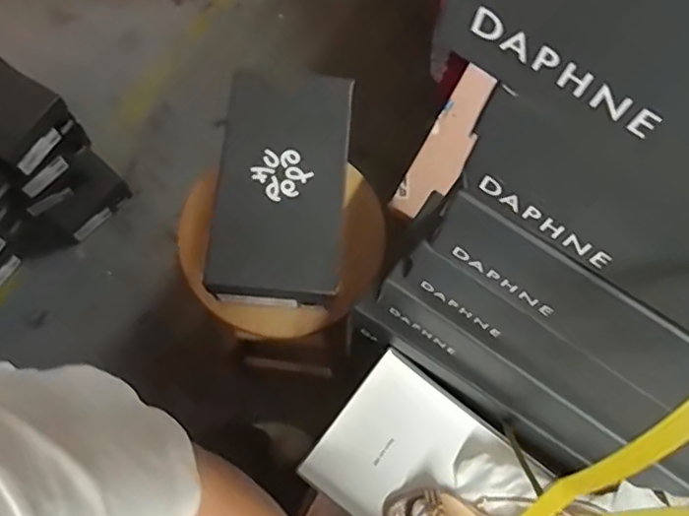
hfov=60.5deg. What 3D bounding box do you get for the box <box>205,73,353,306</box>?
[{"bbox_3d":[-0.081,-0.077,0.762,0.158,0.081,0.266,5,71,-1],"label":"box"}]

